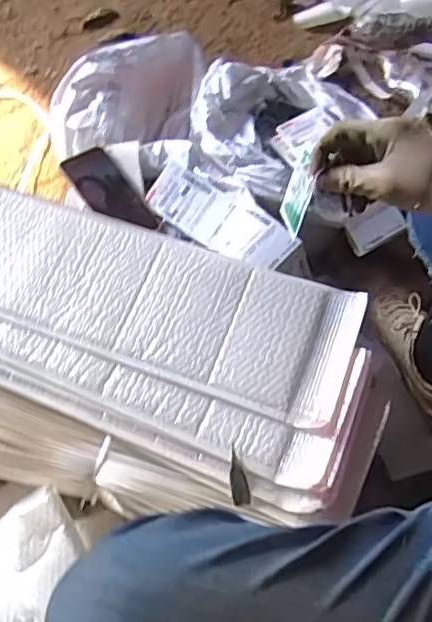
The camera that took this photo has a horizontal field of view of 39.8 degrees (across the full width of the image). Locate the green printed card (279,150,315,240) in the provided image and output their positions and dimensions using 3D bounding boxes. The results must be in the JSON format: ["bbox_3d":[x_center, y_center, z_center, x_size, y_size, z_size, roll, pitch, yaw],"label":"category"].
[{"bbox_3d":[0.074,-0.104,0.539,0.005,0.071,0.062,5,38,-12],"label":"green printed card"}]

